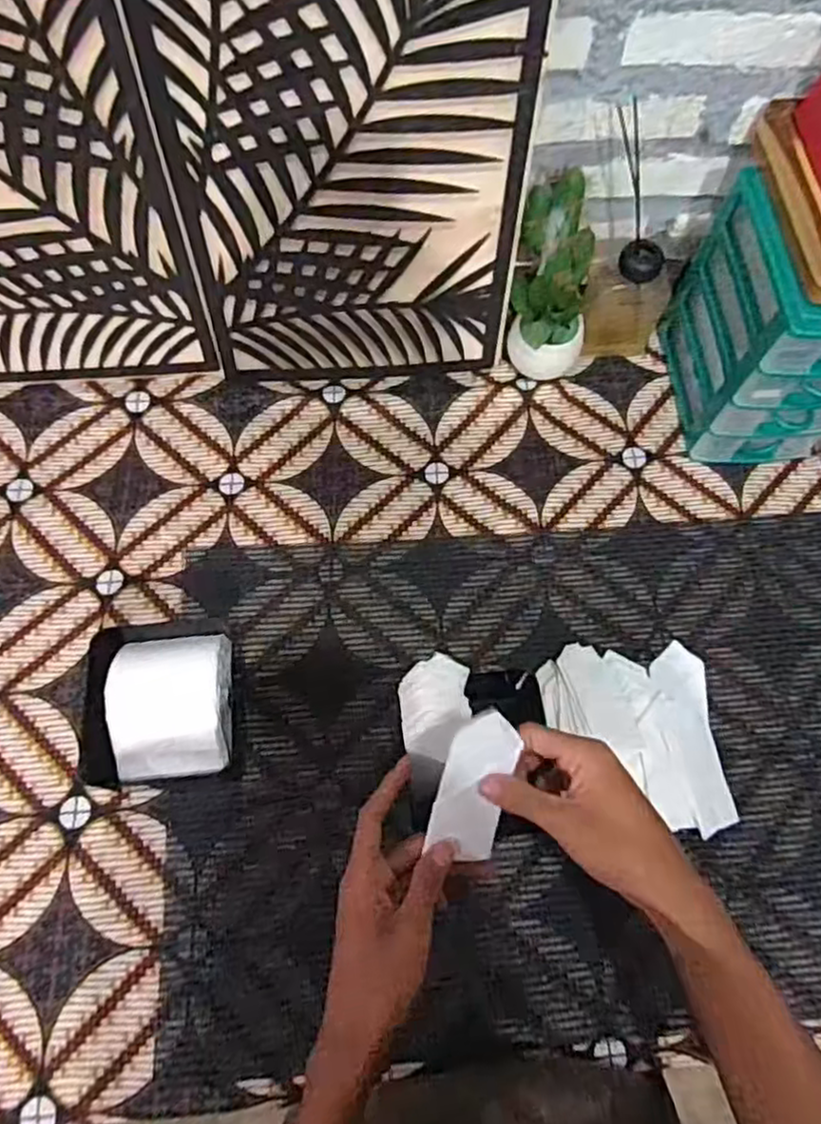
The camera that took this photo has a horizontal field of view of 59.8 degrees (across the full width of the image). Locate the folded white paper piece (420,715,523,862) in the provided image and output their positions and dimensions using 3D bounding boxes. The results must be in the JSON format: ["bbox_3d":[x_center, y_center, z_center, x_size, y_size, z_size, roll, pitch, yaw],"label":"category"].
[{"bbox_3d":[0.042,0.141,0.450,0.047,0.007,0.096,14,102,-14],"label":"folded white paper piece"}]

